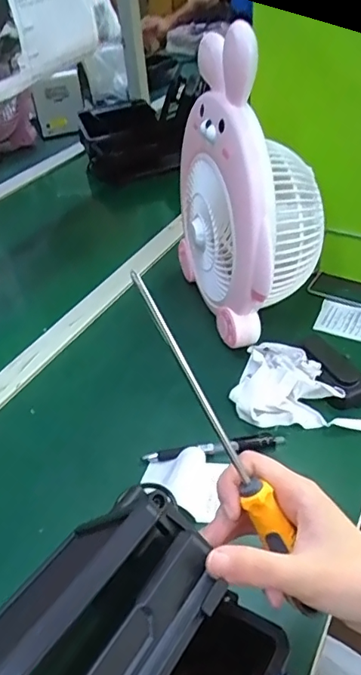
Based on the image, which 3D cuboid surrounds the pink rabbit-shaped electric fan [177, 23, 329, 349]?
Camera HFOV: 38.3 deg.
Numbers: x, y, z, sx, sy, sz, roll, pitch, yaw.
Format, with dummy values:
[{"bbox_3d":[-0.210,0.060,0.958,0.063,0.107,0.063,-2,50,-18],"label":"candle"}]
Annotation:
[{"bbox_3d":[0.086,-0.175,0.632,0.136,0.316,0.236,-14,40,-11],"label":"pink rabbit-shaped electric fan"}]

